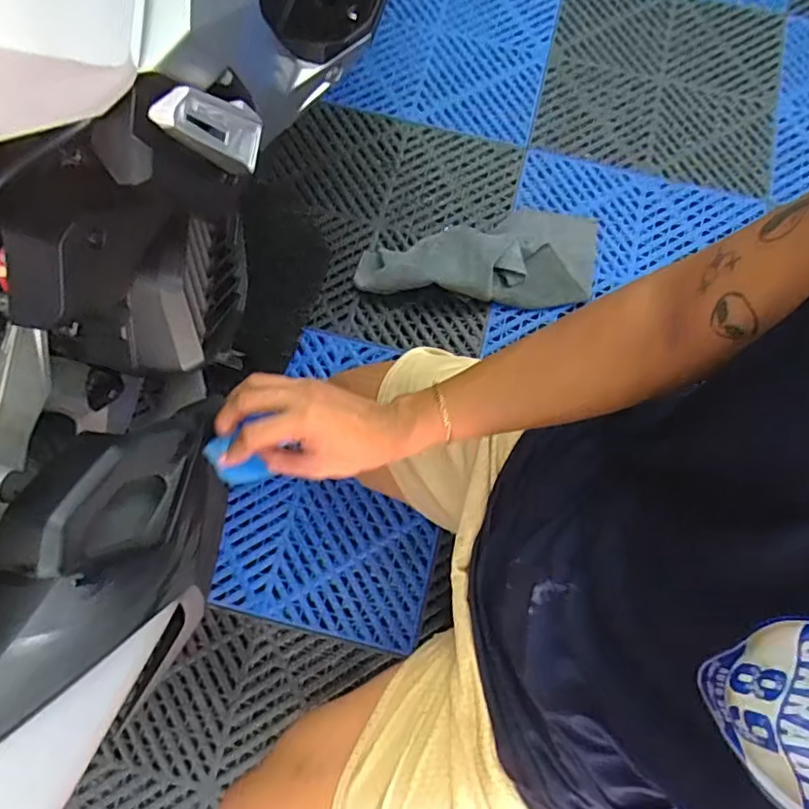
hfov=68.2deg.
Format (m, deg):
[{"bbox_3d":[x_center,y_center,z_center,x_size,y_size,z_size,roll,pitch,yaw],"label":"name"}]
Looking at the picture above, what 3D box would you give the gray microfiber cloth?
[{"bbox_3d":[0.116,-0.238,0.896,0.366,0.066,0.166,3,74,0],"label":"gray microfiber cloth"}]

